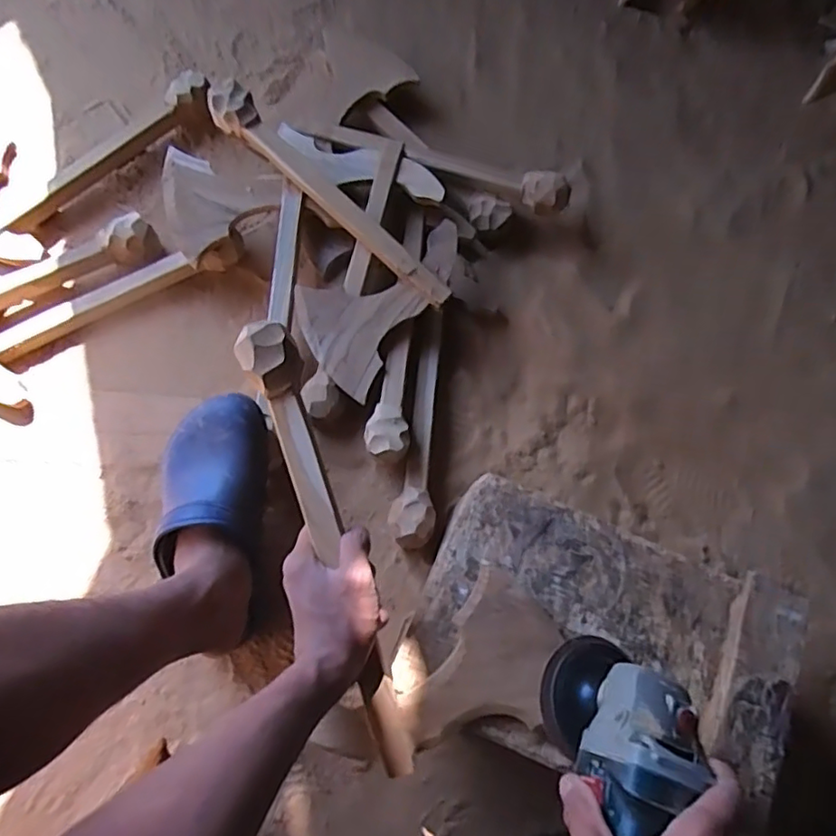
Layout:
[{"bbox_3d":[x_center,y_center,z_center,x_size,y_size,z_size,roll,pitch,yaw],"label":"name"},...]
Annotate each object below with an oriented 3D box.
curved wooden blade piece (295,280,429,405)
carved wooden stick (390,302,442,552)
[{"bbox_3d":[-0.085,-0.116,0.702,0.134,0.022,0.143,31,76,6],"label":"curved wooden blade piece"},{"bbox_3d":[0.005,0.005,0.709,0.047,0.059,0.297,5,72,3],"label":"carved wooden stick"}]

